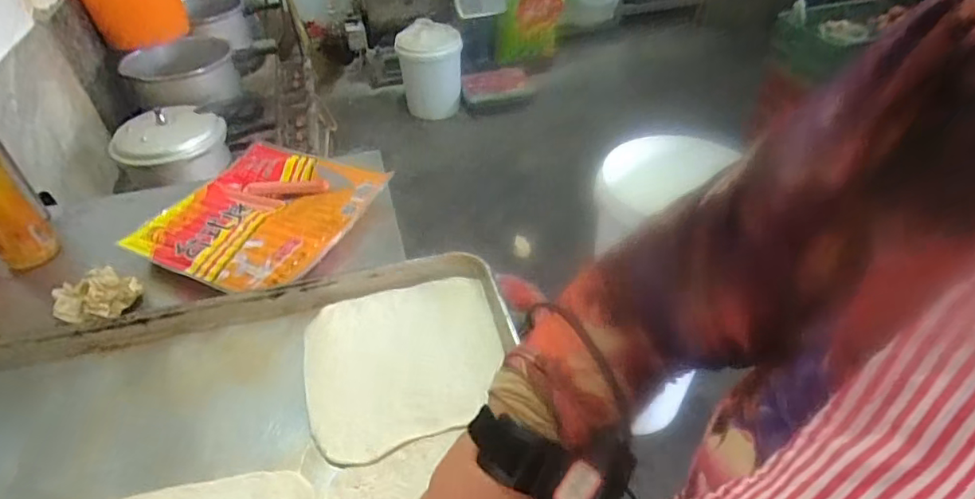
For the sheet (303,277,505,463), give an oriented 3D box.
[{"bbox_3d":[-0.081,0.105,0.551,0.194,0.008,0.184,-16,43,-14],"label":"sheet"}]

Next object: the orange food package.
[{"bbox_3d":[-0.331,-0.052,0.810,0.273,0.036,0.282,19,46,23],"label":"orange food package"}]

